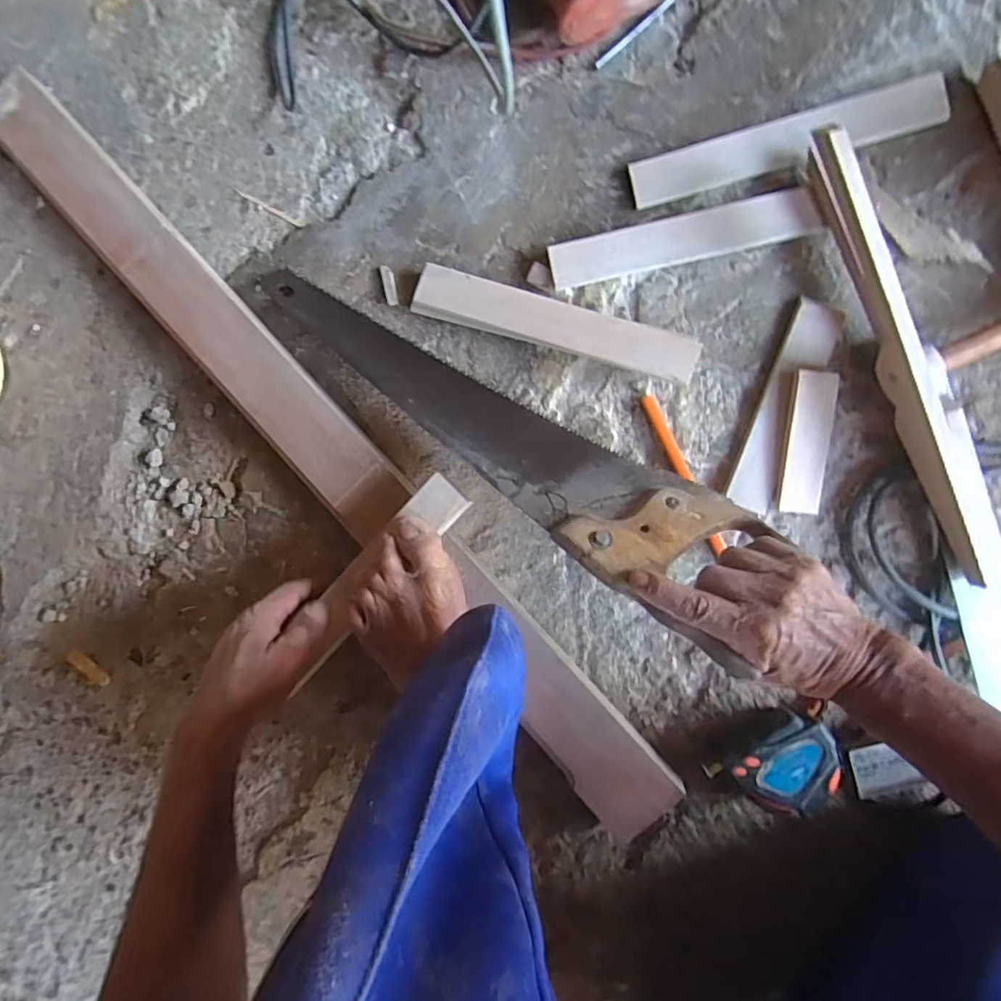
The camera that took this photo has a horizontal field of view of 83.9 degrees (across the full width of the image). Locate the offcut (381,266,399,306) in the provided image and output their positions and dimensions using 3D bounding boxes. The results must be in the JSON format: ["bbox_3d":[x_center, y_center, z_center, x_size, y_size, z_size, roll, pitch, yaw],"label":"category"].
[{"bbox_3d":[-0.102,-0.199,0.516,0.011,0.007,0.037,-12,90,7],"label":"offcut"}]

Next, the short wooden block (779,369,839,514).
[{"bbox_3d":[0.259,-0.048,0.468,0.035,0.019,0.117,5,92,7],"label":"short wooden block"}]

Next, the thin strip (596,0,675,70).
[{"bbox_3d":[0.117,-0.410,0.488,0.082,0.004,0.008,-39,87,6],"label":"thin strip"}]

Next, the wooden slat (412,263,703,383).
[{"bbox_3d":[0.045,-0.153,0.477,0.246,0.009,0.039,18,95,9],"label":"wooden slat"}]

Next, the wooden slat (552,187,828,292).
[{"bbox_3d":[0.151,-0.221,0.473,0.216,0.017,0.038,-10,90,7],"label":"wooden slat"}]

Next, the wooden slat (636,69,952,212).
[{"bbox_3d":[0.234,-0.296,0.463,0.245,0.014,0.039,-12,90,7],"label":"wooden slat"}]

